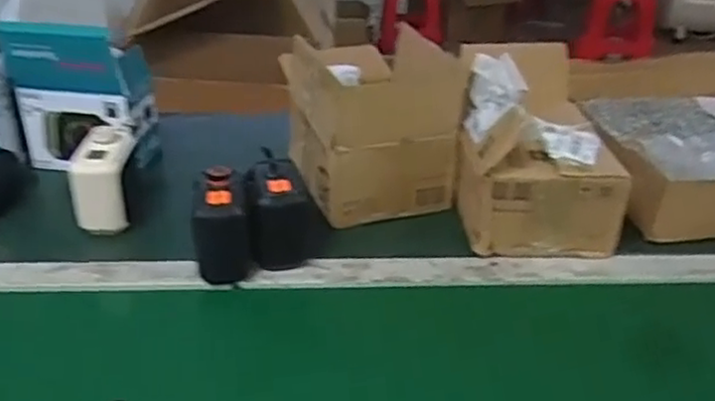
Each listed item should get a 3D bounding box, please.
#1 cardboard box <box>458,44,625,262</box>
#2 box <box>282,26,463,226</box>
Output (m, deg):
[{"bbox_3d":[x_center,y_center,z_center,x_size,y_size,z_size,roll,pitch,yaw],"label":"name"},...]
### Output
[{"bbox_3d":[0.202,-0.065,0.831,0.165,0.163,0.219,2,29,2],"label":"cardboard box"},{"bbox_3d":[0.015,-0.099,0.887,0.171,0.162,0.214,-10,31,-18],"label":"box"}]

